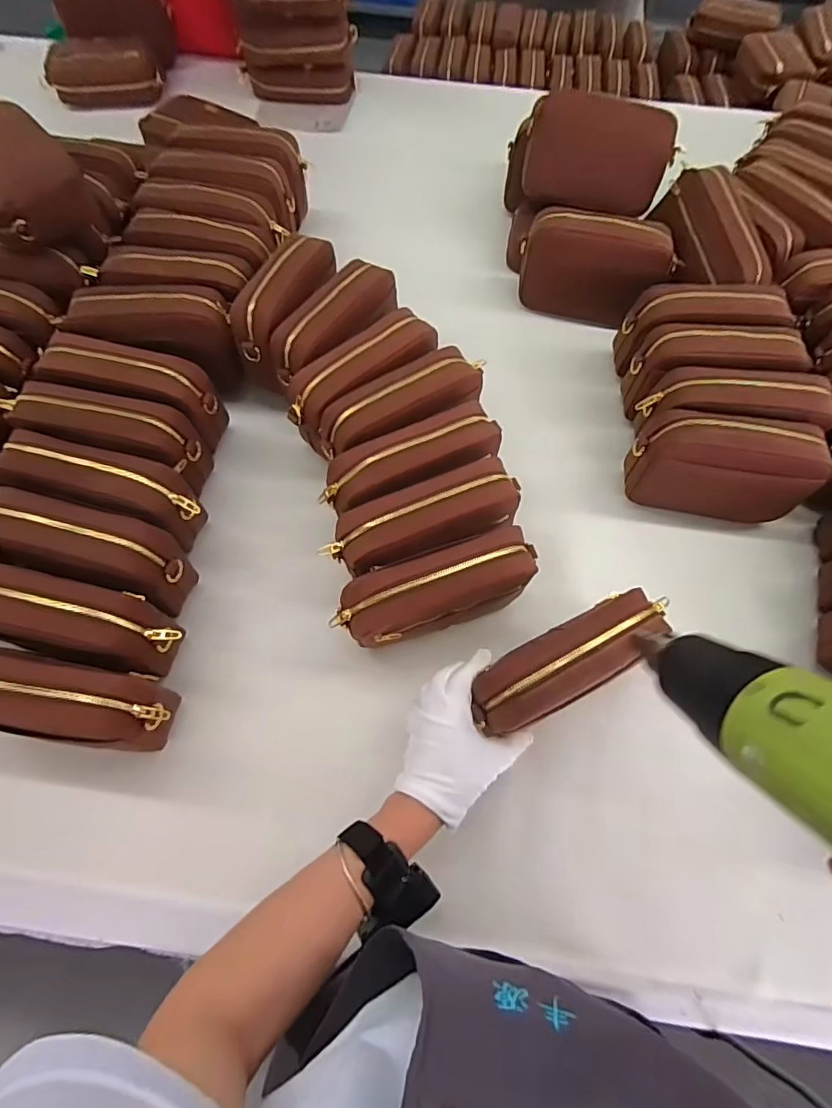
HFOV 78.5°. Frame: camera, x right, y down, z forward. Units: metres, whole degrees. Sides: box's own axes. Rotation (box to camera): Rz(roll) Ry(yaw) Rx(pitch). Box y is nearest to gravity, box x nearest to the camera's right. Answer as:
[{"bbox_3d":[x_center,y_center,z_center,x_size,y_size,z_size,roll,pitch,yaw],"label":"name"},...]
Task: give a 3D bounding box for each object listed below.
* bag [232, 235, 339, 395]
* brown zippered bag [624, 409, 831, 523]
[{"bbox_3d":[-0.160,-0.310,0.668,0.079,0.122,0.189,21,68,7],"label":"bag"},{"bbox_3d":[0.357,-0.107,0.597,0.202,0.116,0.074,11,67,3],"label":"brown zippered bag"}]

